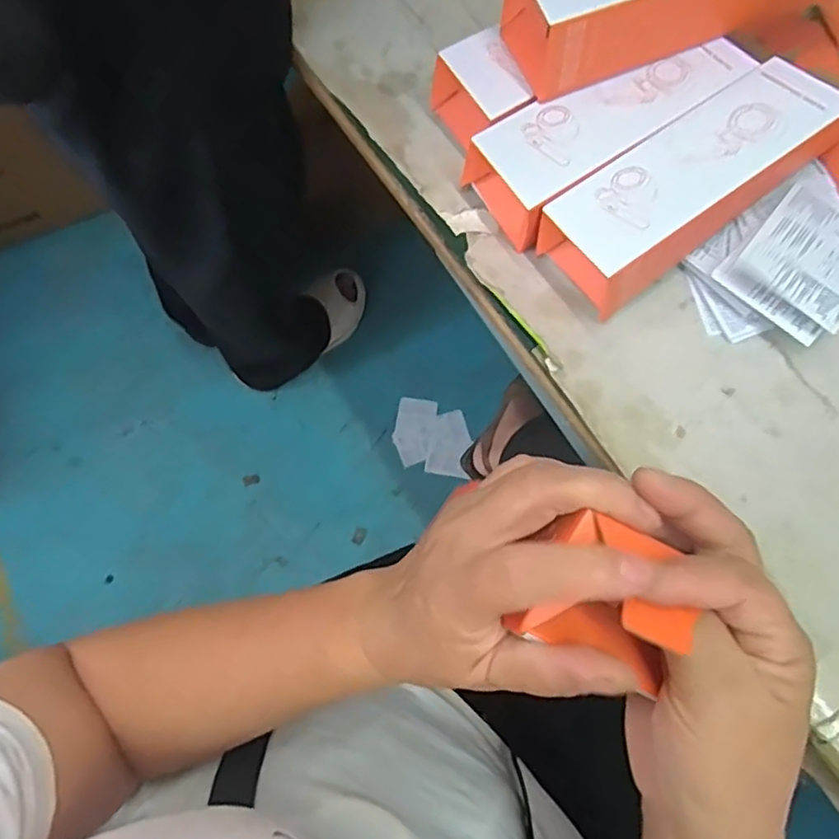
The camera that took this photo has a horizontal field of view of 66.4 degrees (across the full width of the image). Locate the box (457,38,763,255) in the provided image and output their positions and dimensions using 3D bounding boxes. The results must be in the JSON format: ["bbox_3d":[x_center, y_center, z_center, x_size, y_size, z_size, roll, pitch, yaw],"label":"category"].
[{"bbox_3d":[0.120,-0.183,0.419,0.172,0.063,0.065,-29,73,-7],"label":"box"}]

